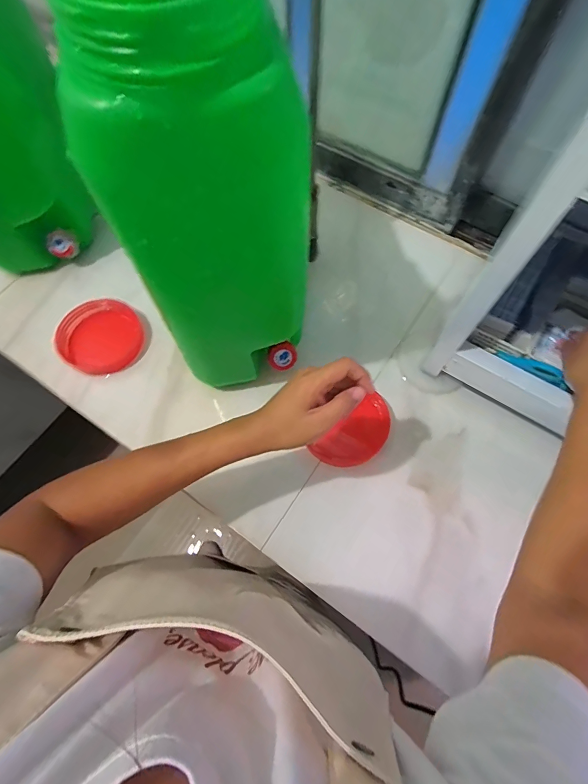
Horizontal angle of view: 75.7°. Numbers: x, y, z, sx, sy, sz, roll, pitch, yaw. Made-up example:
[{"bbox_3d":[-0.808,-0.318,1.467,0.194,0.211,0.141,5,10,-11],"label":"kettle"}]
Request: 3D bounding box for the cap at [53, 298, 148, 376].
[{"bbox_3d":[-0.296,-0.087,0.585,0.118,0.026,0.120,0,67,0],"label":"cap"}]

